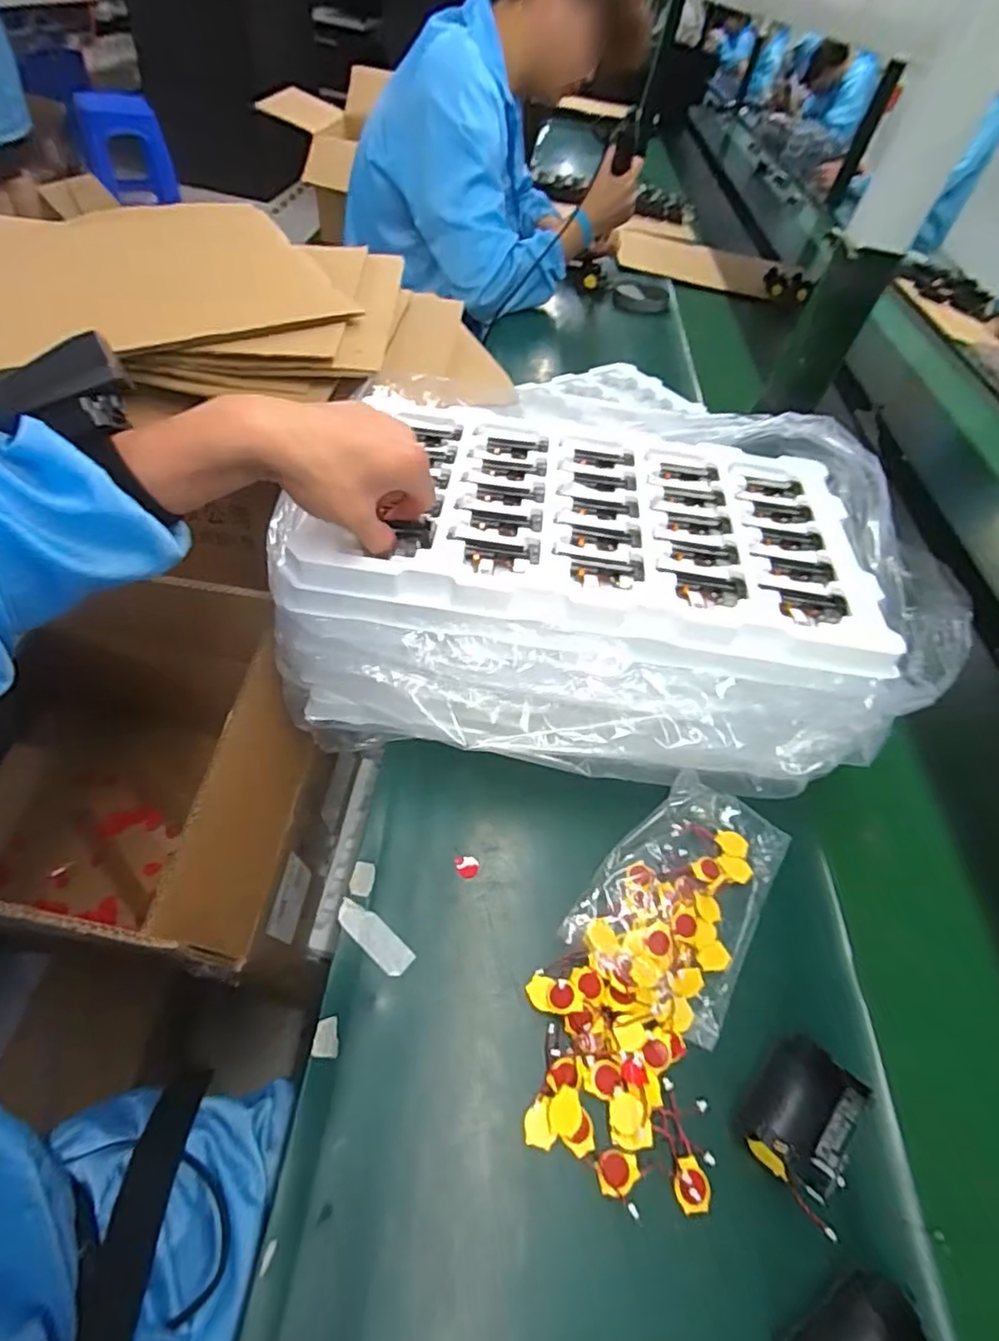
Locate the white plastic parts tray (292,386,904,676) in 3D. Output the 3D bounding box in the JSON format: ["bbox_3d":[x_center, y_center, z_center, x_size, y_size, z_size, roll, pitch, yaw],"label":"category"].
[{"bbox_3d":[0.084,-0.128,0.484,0.410,0.032,0.244,8,54,1],"label":"white plastic parts tray"}]

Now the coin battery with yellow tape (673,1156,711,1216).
[{"bbox_3d":[0.108,0.290,0.341,0.020,0.009,0.025,-9,53,-17],"label":"coin battery with yellow tape"}]

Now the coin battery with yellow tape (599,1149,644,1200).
[{"bbox_3d":[0.068,0.285,0.344,0.023,0.004,0.021,15,50,2],"label":"coin battery with yellow tape"}]

